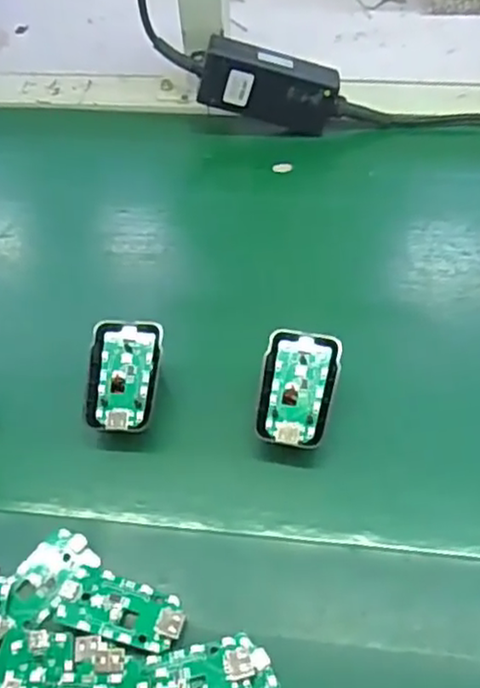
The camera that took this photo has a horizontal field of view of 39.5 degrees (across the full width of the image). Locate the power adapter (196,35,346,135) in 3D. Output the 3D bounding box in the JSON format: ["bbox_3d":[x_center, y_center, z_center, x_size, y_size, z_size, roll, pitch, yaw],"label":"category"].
[{"bbox_3d":[0.027,-0.217,0.565,0.120,0.056,0.027,12,50,-10],"label":"power adapter"}]

